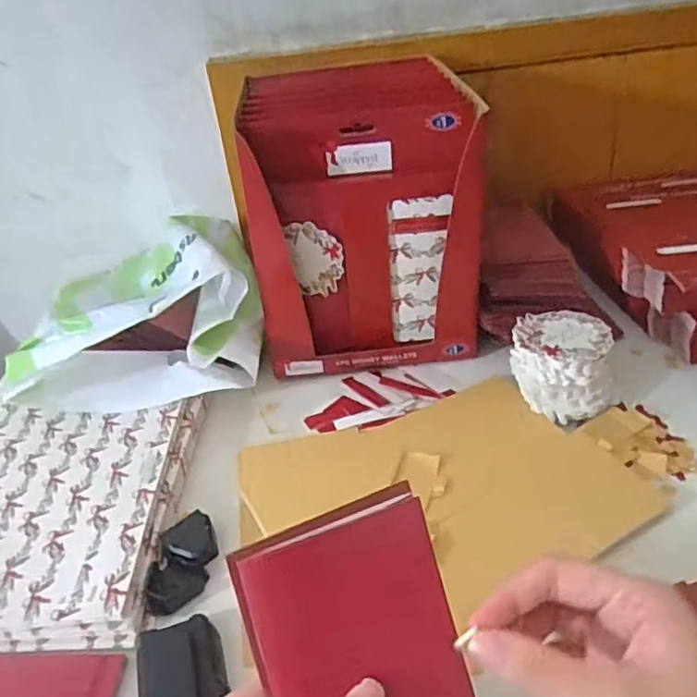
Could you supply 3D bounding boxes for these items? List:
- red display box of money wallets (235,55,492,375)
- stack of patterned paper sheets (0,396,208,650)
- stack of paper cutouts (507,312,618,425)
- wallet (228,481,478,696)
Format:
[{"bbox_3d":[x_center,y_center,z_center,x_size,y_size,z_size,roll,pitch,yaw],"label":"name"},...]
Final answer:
[{"bbox_3d":[0.013,-0.126,0.610,0.202,0.252,0.169,-7,34,1],"label":"red display box of money wallets"},{"bbox_3d":[-0.232,0.125,0.493,0.188,0.028,0.218,-5,34,3],"label":"stack of patterned paper sheets"},{"bbox_3d":[0.184,0.013,0.538,0.072,0.063,0.080,-23,37,-22],"label":"stack of paper cutouts"},{"bbox_3d":[0.015,0.158,0.270,0.087,0.177,0.011,-17,1,-14],"label":"wallet"}]

